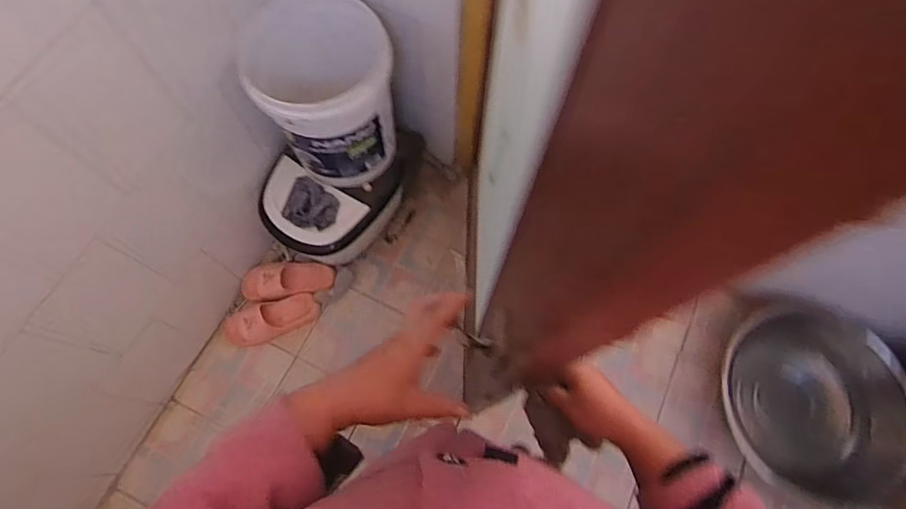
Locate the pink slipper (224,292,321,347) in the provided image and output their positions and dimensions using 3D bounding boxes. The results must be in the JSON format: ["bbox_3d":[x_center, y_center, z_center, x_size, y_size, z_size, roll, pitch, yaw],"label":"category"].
[{"bbox_3d":[-0.552,0.202,1.505,0.280,0.063,0.106,-17,71,-7],"label":"pink slipper"}]

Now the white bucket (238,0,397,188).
[{"bbox_3d":[-0.299,-0.372,1.219,0.313,0.384,0.298,0,70,-1],"label":"white bucket"}]

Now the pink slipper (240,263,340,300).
[{"bbox_3d":[-0.514,0.083,1.535,0.275,0.066,0.125,0,70,-1],"label":"pink slipper"}]

